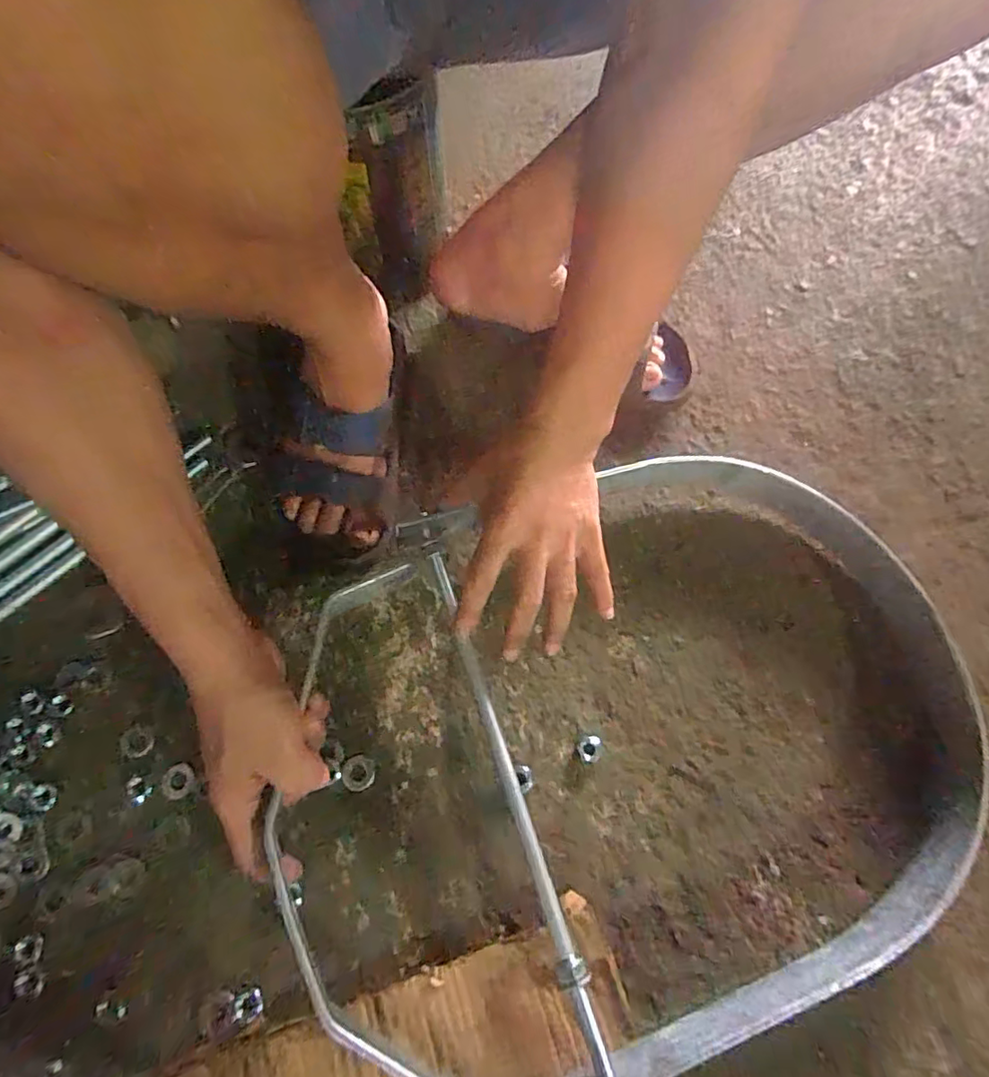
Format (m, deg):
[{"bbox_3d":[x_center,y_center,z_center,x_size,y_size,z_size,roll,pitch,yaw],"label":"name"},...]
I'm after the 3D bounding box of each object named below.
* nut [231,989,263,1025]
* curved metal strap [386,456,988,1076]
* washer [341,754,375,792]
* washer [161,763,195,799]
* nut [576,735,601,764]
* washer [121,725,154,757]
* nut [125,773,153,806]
[{"bbox_3d":[-0.169,0.320,0.384,0.020,0.005,0.017,-19,70,-8],"label":"nut"},{"bbox_3d":[0.165,0.120,0.452,0.395,0.059,0.420,-18,71,-7],"label":"curved metal strap"},{"bbox_3d":[-0.109,0.187,0.447,0.025,0.005,0.026,0,68,-1],"label":"washer"},{"bbox_3d":[-0.251,0.192,0.445,0.024,0.004,0.026,-9,72,-21],"label":"washer"},{"bbox_3d":[0.076,0.171,0.457,0.019,0.009,0.022,12,68,4],"label":"nut"},{"bbox_3d":[-0.286,0.163,0.449,0.023,0.004,0.025,5,72,-17],"label":"washer"},{"bbox_3d":[-0.274,0.193,0.432,0.015,0.006,0.022,-34,74,-12],"label":"nut"}]

